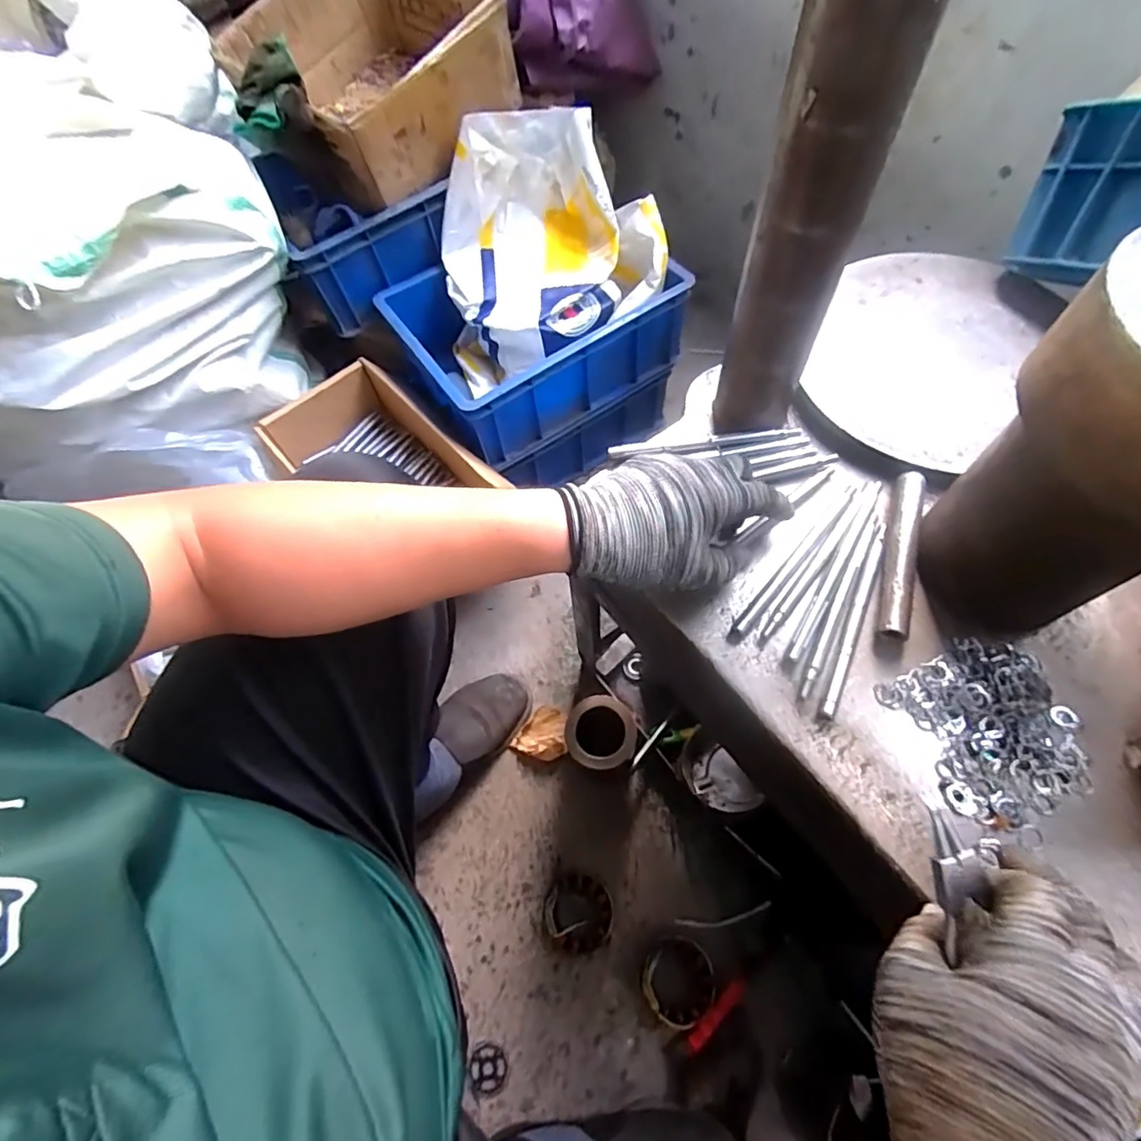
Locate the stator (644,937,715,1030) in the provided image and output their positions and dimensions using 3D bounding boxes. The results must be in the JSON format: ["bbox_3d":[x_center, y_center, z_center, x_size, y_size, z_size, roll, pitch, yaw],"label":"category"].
[{"bbox_3d":[0.126,0.483,0.676,0.079,0.044,0.086,-2,63,3],"label":"stator"}]

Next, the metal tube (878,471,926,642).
[{"bbox_3d":[0.247,-0.013,0.429,0.022,0.016,0.137,15,65,11],"label":"metal tube"}]

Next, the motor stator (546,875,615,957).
[{"bbox_3d":[0.012,0.432,0.723,0.083,0.039,0.082,-2,63,3],"label":"motor stator"}]

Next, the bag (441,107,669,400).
[{"bbox_3d":[-0.031,-0.469,0.855,0.320,0.240,0.291,-8,63,0],"label":"bag"}]

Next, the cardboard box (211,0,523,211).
[{"bbox_3d":[-0.280,-0.690,0.800,0.339,0.161,0.299,28,68,17],"label":"cardboard box"}]

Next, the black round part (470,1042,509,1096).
[{"bbox_3d":[-0.095,0.583,0.672,0.044,0.009,0.046,-2,63,3],"label":"black round part"}]

